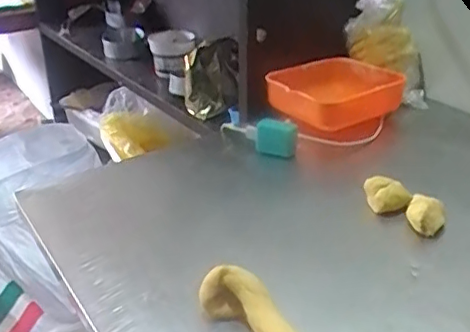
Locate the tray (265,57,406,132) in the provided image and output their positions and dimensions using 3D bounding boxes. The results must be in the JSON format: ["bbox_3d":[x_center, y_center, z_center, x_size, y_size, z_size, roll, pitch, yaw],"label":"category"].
[{"bbox_3d":[0.138,-0.095,0.813,0.168,0.060,0.129,-17,32,-26],"label":"tray"}]

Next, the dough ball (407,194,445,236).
[{"bbox_3d":[0.187,0.049,0.579,0.035,0.030,0.043,9,30,18],"label":"dough ball"}]

